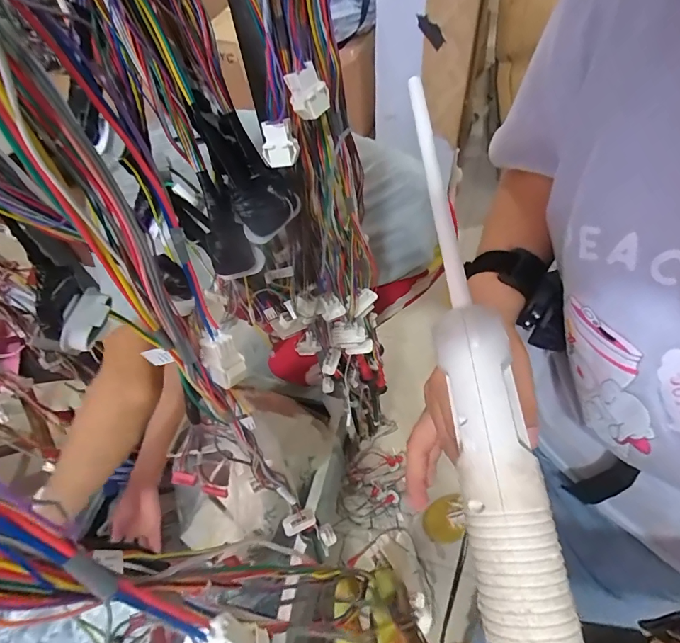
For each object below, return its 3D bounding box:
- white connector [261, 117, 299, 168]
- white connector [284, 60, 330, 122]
[{"bbox_3d":[-0.045,-0.132,0.304,0.027,0.028,0.015,-11,55,-3],"label":"white connector"},{"bbox_3d":[-0.021,-0.161,0.289,0.027,0.029,0.016,-29,58,-14],"label":"white connector"}]

